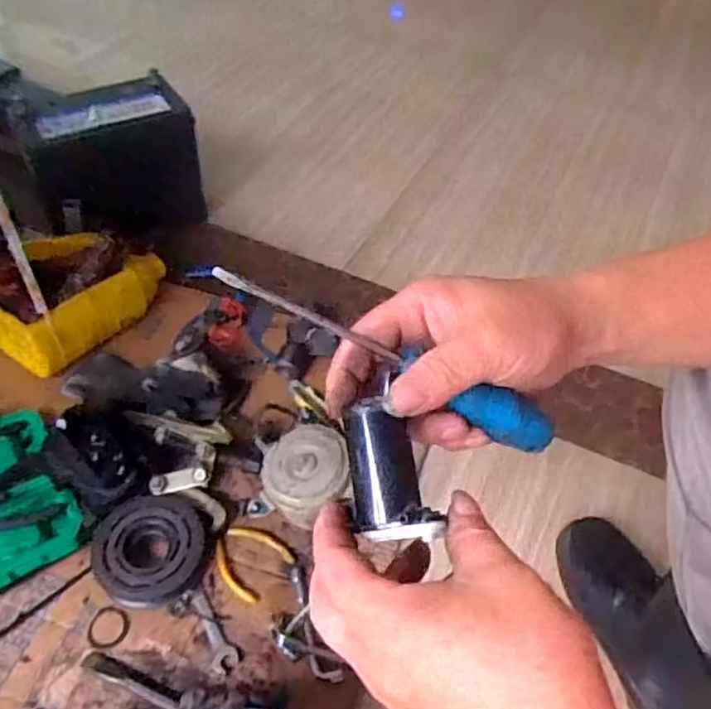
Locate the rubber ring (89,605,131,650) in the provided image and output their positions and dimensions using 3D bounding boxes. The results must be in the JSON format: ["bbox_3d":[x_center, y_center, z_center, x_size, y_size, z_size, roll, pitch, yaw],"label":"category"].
[{"bbox_3d":[-0.247,0.274,0.664,0.039,0.004,0.040,3,48,-3],"label":"rubber ring"}]

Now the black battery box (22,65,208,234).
[{"bbox_3d":[-0.354,-0.279,0.987,0.222,0.189,0.137,-16,52,-18],"label":"black battery box"}]

